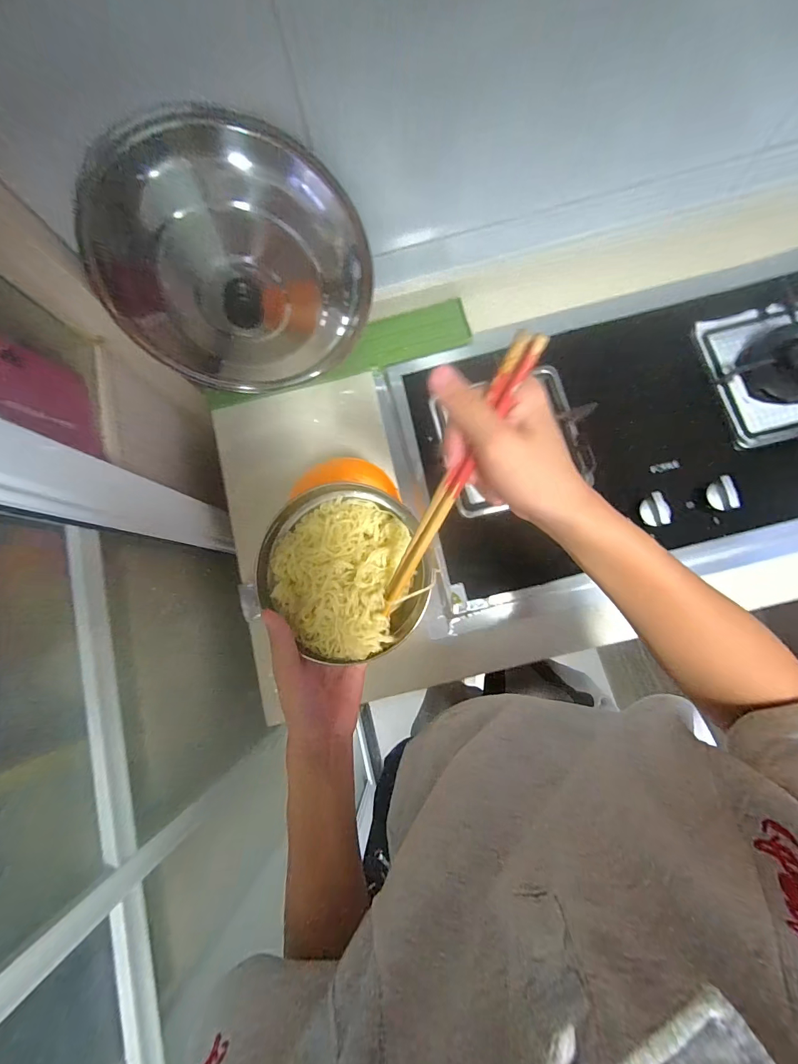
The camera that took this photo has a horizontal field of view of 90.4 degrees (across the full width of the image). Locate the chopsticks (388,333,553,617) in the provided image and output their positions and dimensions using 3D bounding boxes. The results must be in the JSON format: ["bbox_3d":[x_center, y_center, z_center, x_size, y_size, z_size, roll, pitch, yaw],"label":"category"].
[{"bbox_3d":[0.032,-0.025,0.264,0.017,0.009,0.207,31,117,8],"label":"chopsticks"}]

